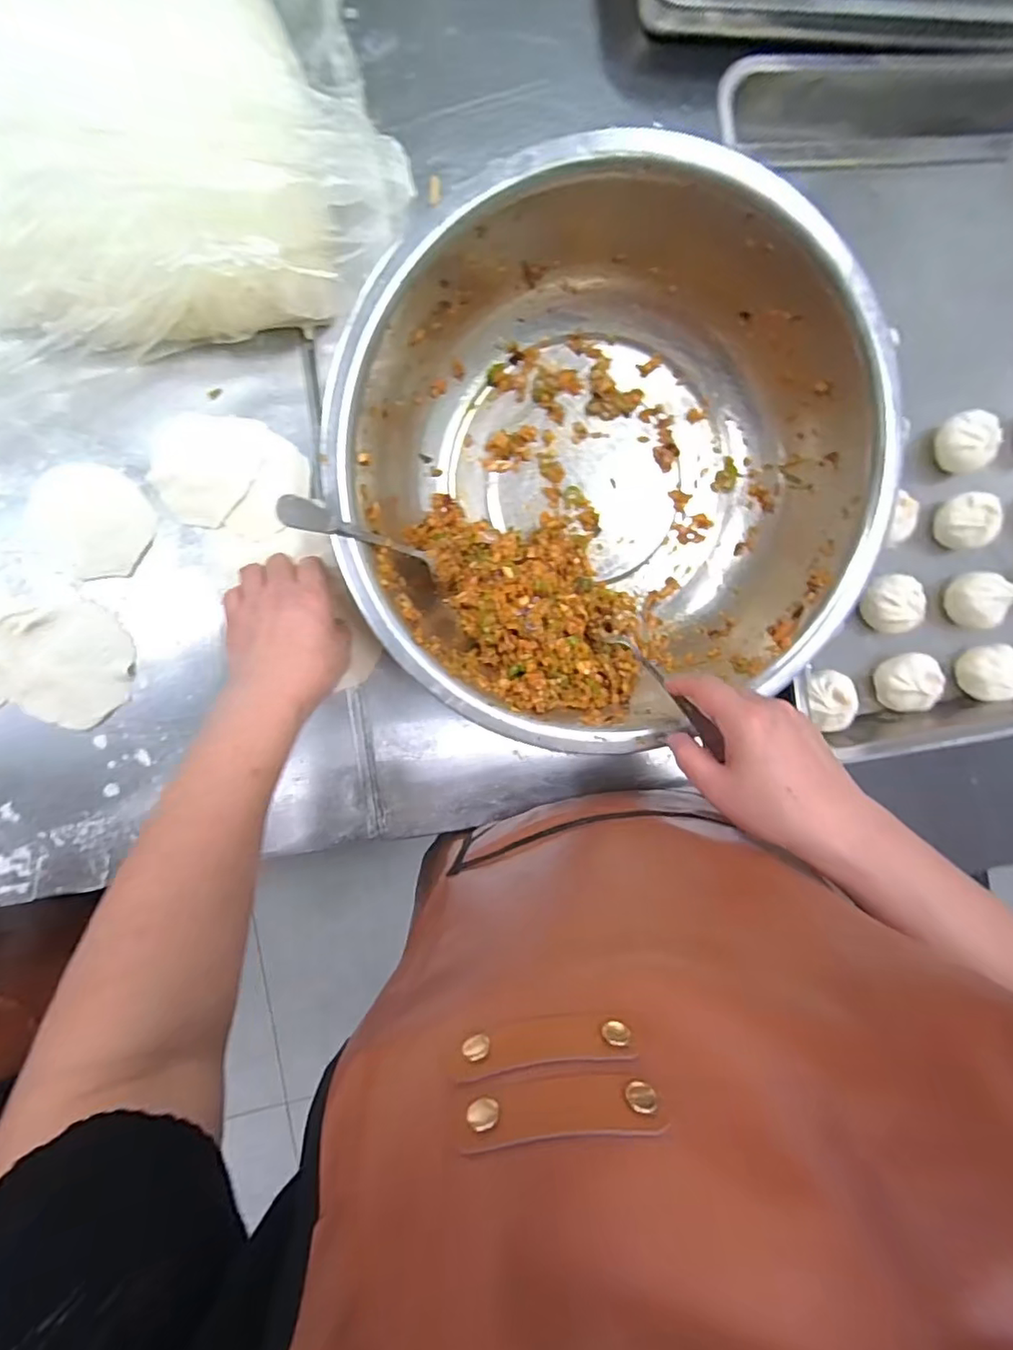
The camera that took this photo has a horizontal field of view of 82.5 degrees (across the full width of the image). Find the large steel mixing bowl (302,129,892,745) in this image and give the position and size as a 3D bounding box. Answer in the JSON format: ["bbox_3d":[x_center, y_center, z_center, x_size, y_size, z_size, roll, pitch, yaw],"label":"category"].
[{"bbox_3d":[0.066,-0.130,0.421,0.357,0.170,0.340,0,90,-6],"label":"large steel mixing bowl"}]

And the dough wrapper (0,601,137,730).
[{"bbox_3d":[-0.348,-0.007,0.457,0.093,0.010,0.095,-3,90,-6],"label":"dough wrapper"}]

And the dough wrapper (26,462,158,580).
[{"bbox_3d":[-0.334,-0.125,0.462,0.094,0.005,0.083,33,86,-5],"label":"dough wrapper"}]

